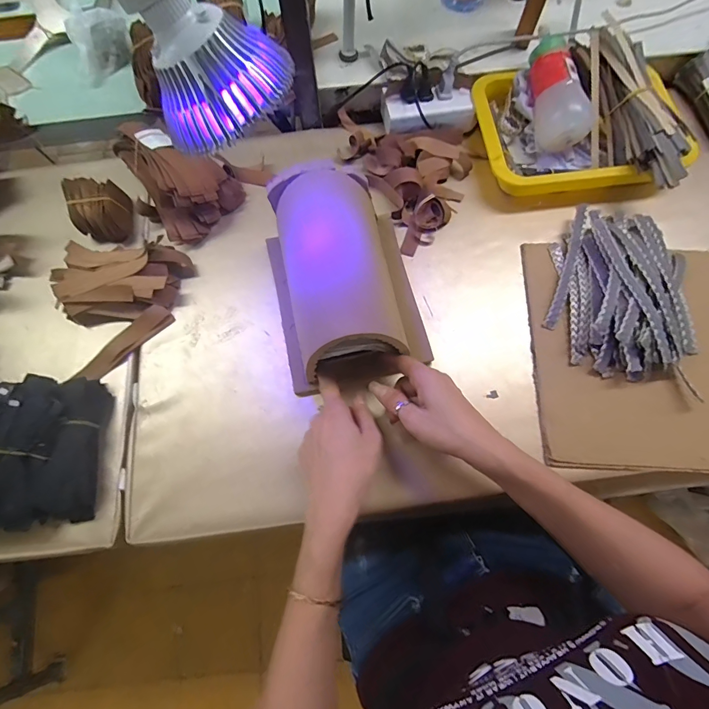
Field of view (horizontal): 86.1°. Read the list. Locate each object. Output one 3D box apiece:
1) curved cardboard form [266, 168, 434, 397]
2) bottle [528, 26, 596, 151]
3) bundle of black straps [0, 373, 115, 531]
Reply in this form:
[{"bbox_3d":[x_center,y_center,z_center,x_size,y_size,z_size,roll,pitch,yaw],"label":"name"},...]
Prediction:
[{"bbox_3d":[-0.010,-0.081,0.407,0.156,0.102,0.196,-13,75,-4],"label":"curved cardboard form"},{"bbox_3d":[0.267,-0.349,0.504,0.056,0.060,0.146,-7,74,-2],"label":"bottle"},{"bbox_3d":[-0.367,0.086,0.386,0.178,0.077,0.178,-3,71,1],"label":"bundle of black straps"}]

